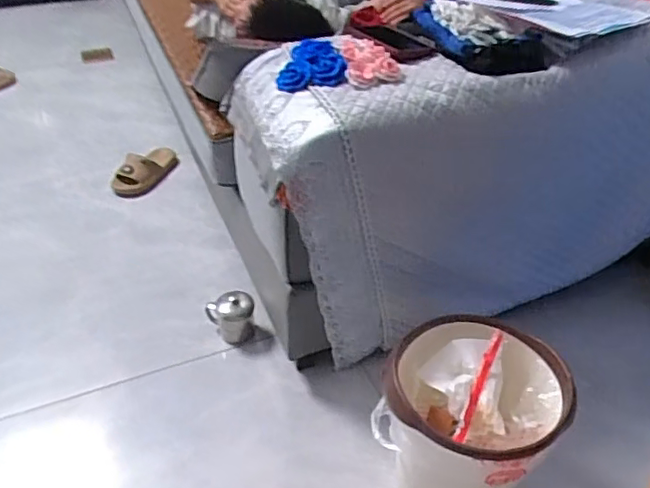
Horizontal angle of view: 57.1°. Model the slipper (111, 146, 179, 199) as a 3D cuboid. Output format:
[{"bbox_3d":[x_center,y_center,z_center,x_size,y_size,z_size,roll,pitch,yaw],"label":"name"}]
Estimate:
[{"bbox_3d":[-0.492,-0.231,1.685,0.122,0.076,0.248,18,44,17],"label":"slipper"}]

